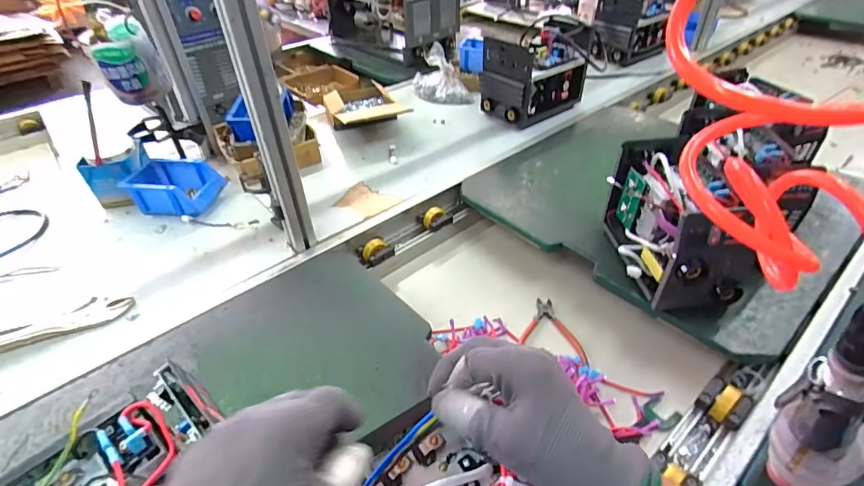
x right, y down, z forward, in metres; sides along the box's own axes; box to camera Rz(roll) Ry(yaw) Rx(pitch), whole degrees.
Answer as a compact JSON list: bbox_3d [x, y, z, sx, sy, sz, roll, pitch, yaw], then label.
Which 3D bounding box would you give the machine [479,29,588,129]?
[{"bbox_3d":[0.257,-0.436,1.143,0.240,0.163,0.167,-30,48,-30],"label":"machine"}]

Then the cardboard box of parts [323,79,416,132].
[{"bbox_3d":[-0.170,-0.336,1.145,0.180,0.066,0.222,-17,43,-18],"label":"cardboard box of parts"}]

